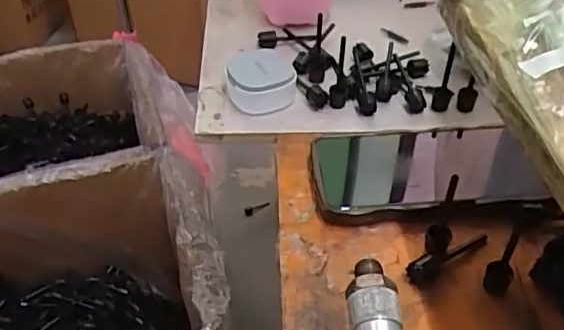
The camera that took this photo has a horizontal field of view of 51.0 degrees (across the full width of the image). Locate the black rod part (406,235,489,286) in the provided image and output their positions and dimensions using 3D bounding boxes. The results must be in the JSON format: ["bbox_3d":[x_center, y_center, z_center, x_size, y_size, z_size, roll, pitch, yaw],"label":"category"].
[{"bbox_3d":[0.105,0.055,0.367,0.063,0.010,0.013,-24,49,-23],"label":"black rod part"}]

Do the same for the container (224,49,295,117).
[{"bbox_3d":[-0.021,-0.072,0.489,0.049,0.030,0.060,-22,48,-21],"label":"container"}]

